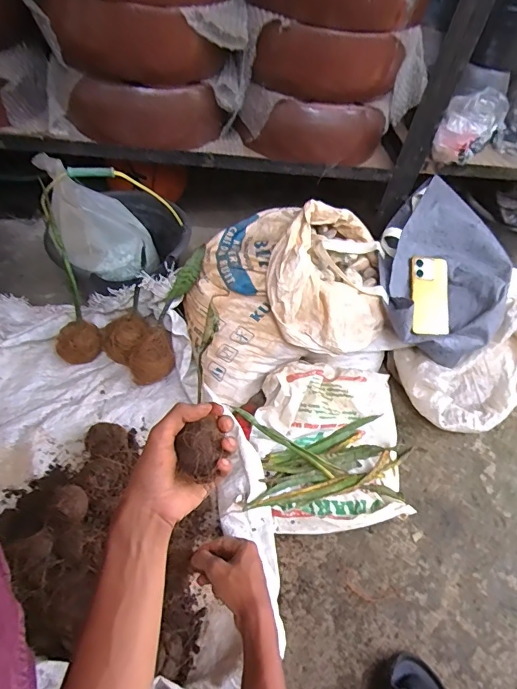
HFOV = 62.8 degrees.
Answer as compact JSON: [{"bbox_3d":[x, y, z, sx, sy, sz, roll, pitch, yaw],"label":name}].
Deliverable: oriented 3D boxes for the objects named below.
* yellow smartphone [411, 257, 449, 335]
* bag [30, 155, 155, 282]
[{"bbox_3d":[0.355,-0.103,0.874,0.079,0.011,0.178,7,69,-4],"label":"yellow smartphone"},{"bbox_3d":[-0.301,-0.244,0.825,0.180,0.211,0.214,-14,55,-19],"label":"bag"}]

